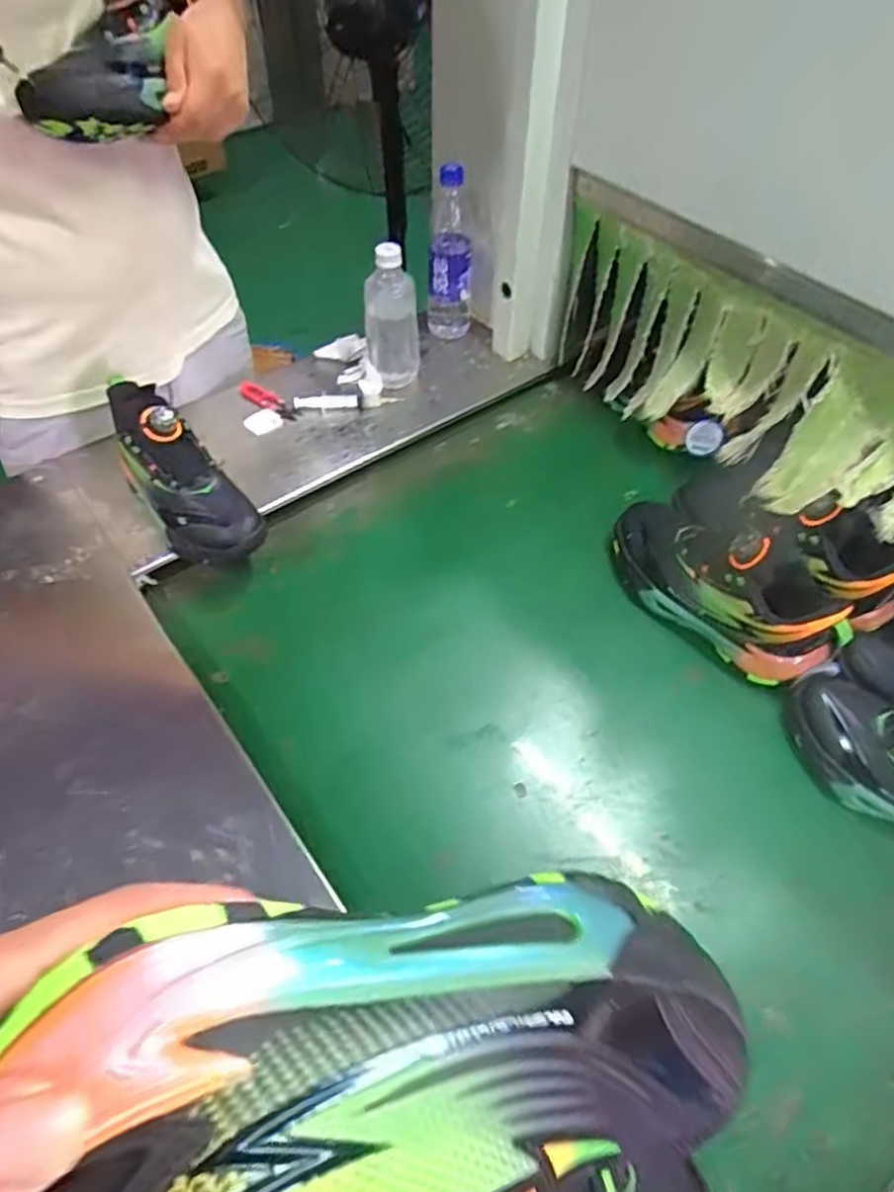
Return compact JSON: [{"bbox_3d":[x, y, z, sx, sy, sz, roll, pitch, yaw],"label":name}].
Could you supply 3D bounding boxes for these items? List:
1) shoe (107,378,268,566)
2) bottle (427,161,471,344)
[{"bbox_3d":[-0.304,-0.130,0.768,0.086,0.102,0.238,-36,88,-24],"label":"shoe"},{"bbox_3d":[0.003,-0.484,0.966,0.064,0.218,0.073,-2,53,-2],"label":"bottle"}]

